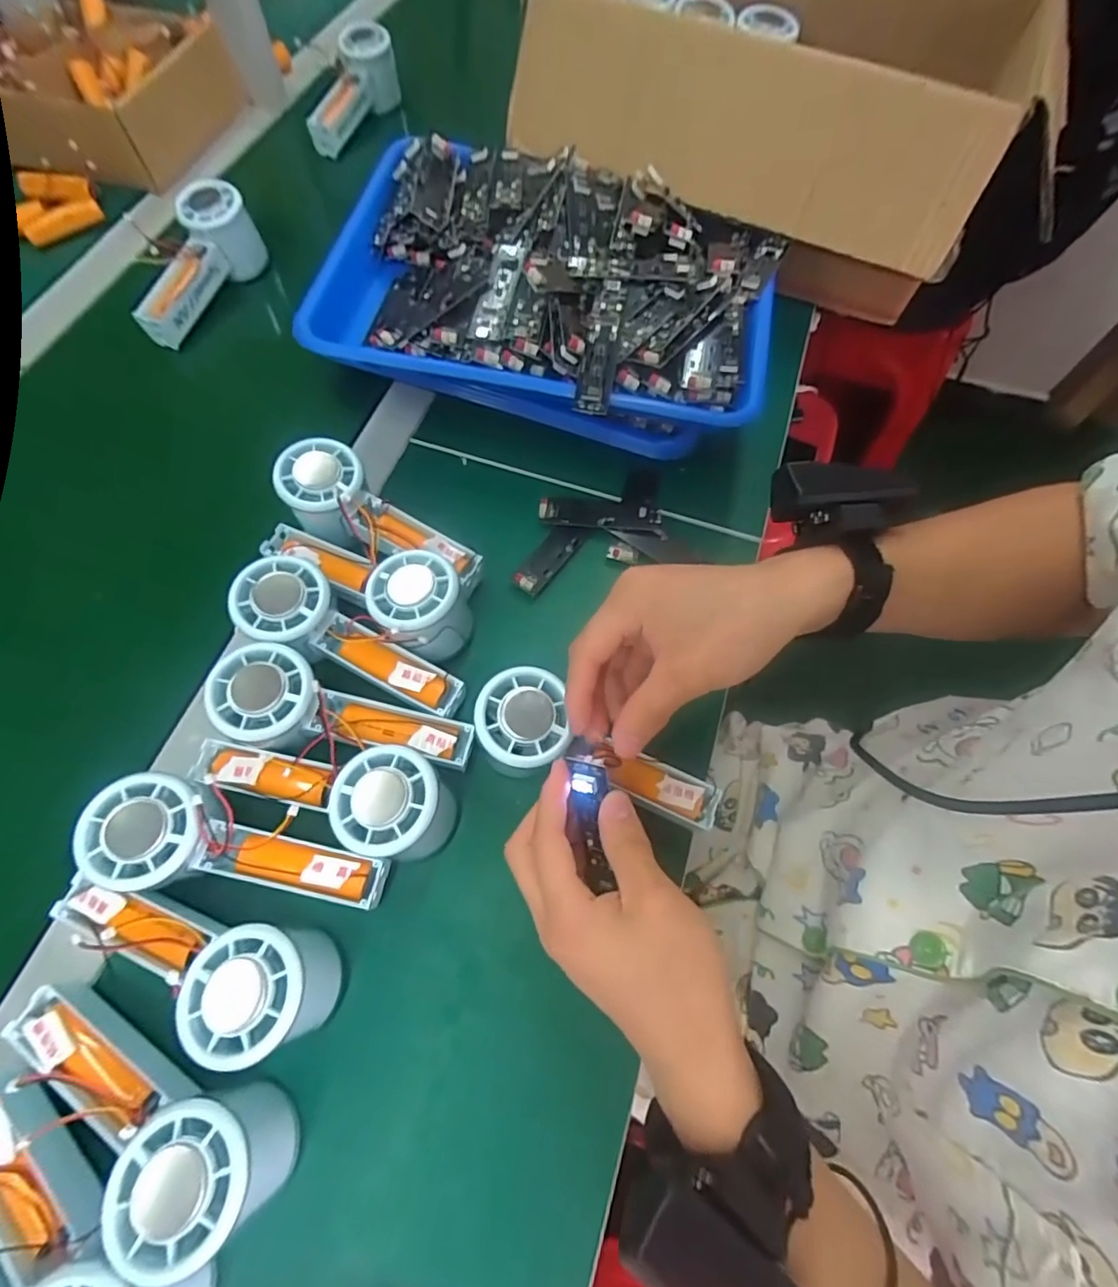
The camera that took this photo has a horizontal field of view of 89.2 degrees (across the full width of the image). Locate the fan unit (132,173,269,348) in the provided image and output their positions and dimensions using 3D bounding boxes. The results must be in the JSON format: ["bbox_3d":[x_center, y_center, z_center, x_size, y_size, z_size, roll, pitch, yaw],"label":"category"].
[{"bbox_3d":[-0.324,-0.335,0.504,0.055,0.058,0.141,16,68,5],"label":"fan unit"}]

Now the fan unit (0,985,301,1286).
[{"bbox_3d":[-0.202,0.222,0.266,0.151,0.060,0.057,20,68,7],"label":"fan unit"}]

